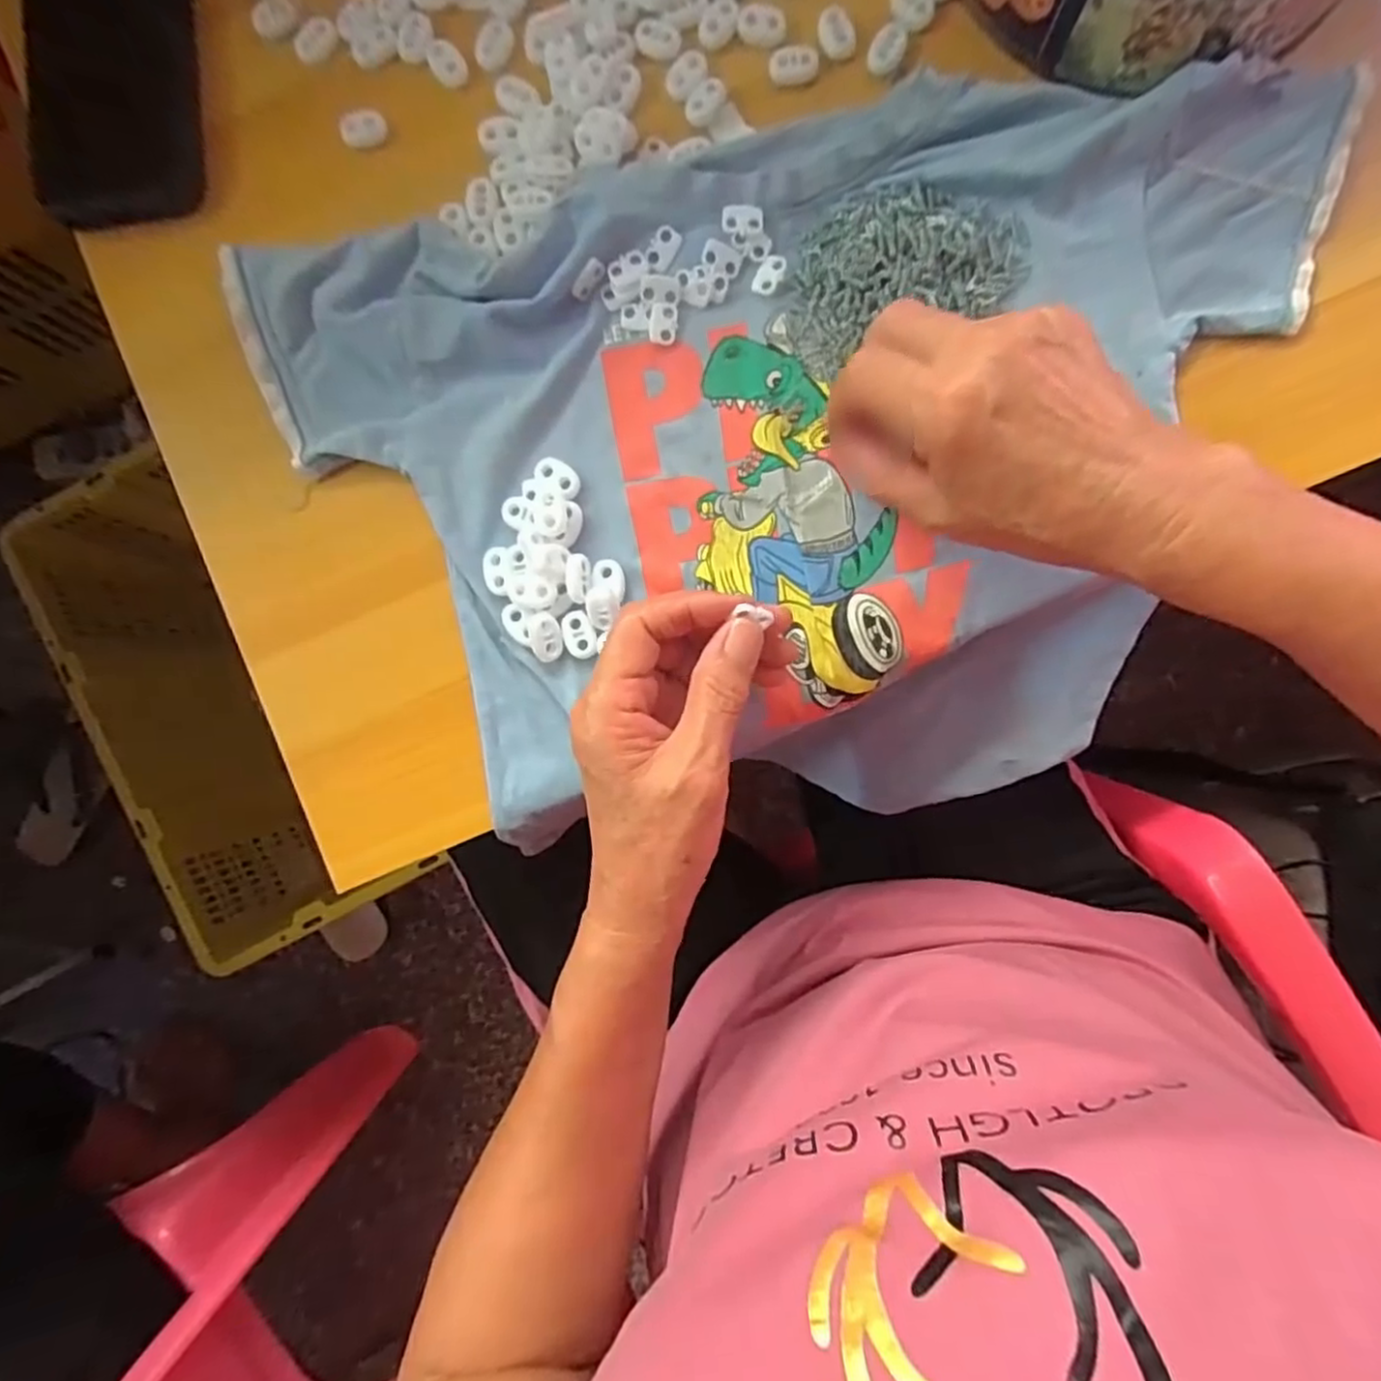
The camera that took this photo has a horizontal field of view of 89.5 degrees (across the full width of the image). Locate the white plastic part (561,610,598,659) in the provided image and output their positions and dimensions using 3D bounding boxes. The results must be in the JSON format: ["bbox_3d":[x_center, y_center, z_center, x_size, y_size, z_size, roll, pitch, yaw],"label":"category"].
[{"bbox_3d":[-0.052,-0.026,0.326,0.014,0.004,0.022,-18,89,3],"label":"white plastic part"}]

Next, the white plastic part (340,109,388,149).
[{"bbox_3d":[-0.158,-0.272,0.338,0.021,0.004,0.017,-15,89,3],"label":"white plastic part"}]

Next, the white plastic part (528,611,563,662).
[{"bbox_3d":[-0.067,-0.025,0.324,0.014,0.006,0.023,-7,89,3],"label":"white plastic part"}]

